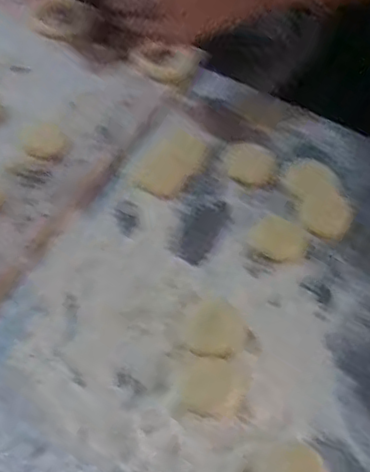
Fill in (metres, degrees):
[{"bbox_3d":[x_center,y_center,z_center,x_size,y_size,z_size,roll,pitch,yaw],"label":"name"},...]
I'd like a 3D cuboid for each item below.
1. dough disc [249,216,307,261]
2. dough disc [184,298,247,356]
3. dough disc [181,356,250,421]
[{"bbox_3d":[0.083,0.002,0.567,0.048,0.004,0.045,1,52,-1],"label":"dough disc"},{"bbox_3d":[0.024,0.071,0.505,0.046,0.004,0.048,1,52,-1],"label":"dough disc"},{"bbox_3d":[0.022,0.110,0.472,0.045,0.004,0.046,1,52,-1],"label":"dough disc"}]

